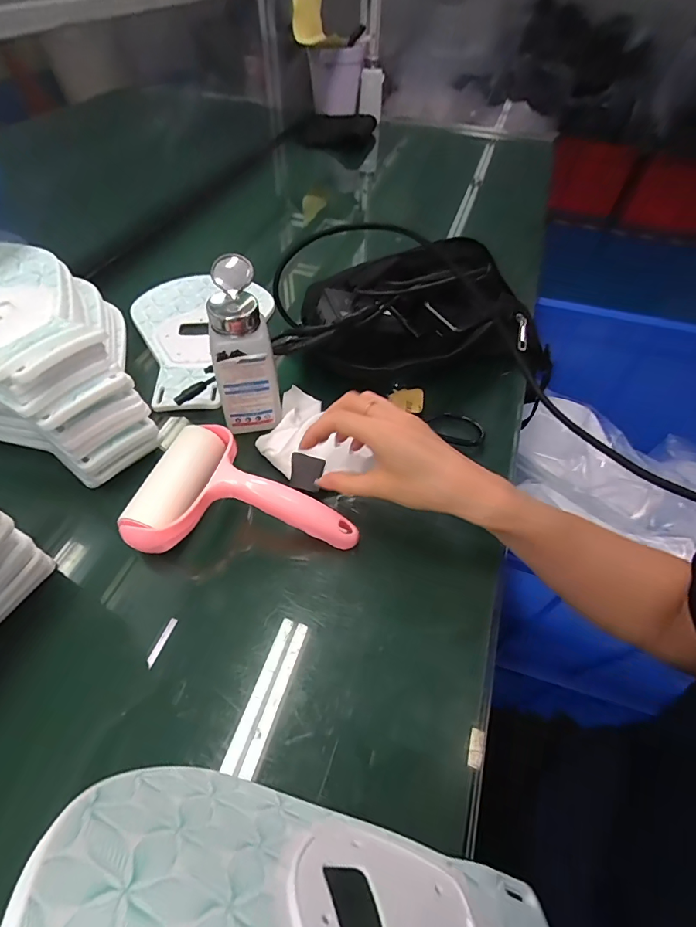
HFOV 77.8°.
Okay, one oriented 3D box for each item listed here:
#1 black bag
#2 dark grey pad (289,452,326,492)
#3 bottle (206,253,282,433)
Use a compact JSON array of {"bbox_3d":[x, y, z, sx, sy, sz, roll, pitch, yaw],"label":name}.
[{"bbox_3d":[0.101,-0.169,0.489,0.284,0.109,0.151,-3,52,-4],"label":"black bag"},{"bbox_3d":[-0.038,0.007,0.386,0.029,0.004,0.030,14,83,9],"label":"dark grey pad"},{"bbox_3d":[-0.095,-0.100,0.391,0.053,0.137,0.068,-11,53,-10],"label":"bottle"}]

